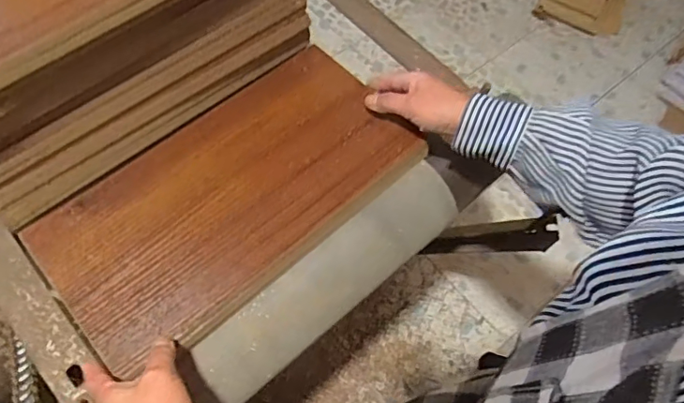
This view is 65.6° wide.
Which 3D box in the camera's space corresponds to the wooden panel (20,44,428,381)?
[{"bbox_3d":[-0.110,-0.016,0.550,0.377,0.020,0.196,-37,70,-21],"label":"wooden panel"}]

